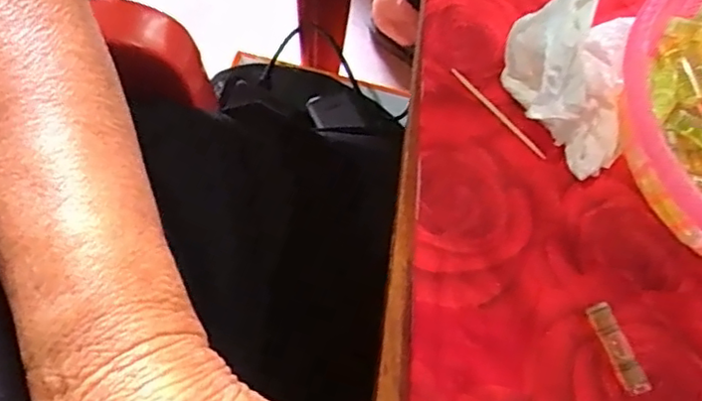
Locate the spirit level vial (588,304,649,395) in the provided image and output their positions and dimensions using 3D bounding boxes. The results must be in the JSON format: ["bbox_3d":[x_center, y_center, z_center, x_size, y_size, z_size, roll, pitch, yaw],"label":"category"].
[{"bbox_3d":[0.116,0.064,0.274,0.010,0.006,0.040,-18,71,-11],"label":"spirit level vial"}]

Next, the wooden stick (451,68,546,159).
[{"bbox_3d":[0.073,-0.044,0.311,0.004,0.005,0.062,-40,76,-16],"label":"wooden stick"}]

